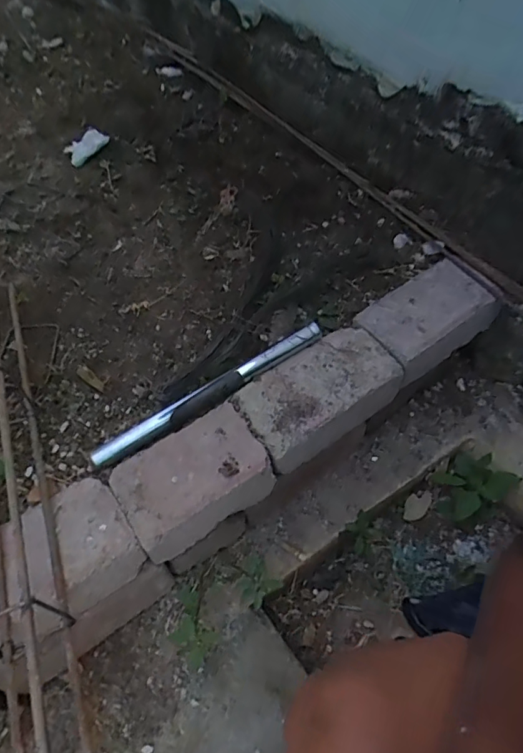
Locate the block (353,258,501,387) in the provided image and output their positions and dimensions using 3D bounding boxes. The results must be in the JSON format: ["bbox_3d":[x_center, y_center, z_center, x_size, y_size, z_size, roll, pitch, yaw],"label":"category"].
[{"bbox_3d":[0.233,-0.082,0.700,0.182,0.073,0.108,-30,57,-19],"label":"block"}]

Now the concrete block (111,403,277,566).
[{"bbox_3d":[-0.080,0.129,0.589,0.170,0.082,0.114,-31,57,-19],"label":"concrete block"}]

